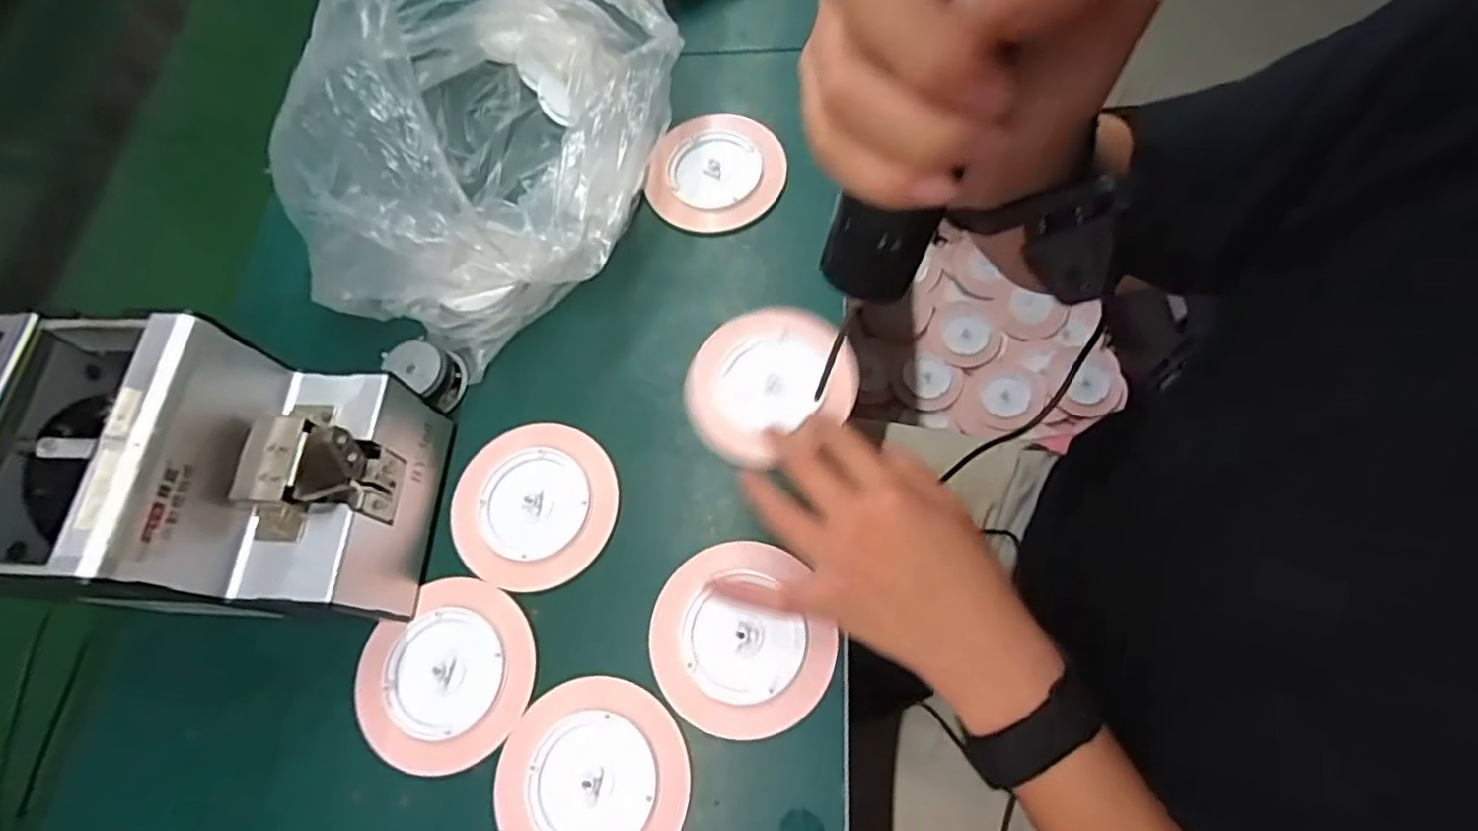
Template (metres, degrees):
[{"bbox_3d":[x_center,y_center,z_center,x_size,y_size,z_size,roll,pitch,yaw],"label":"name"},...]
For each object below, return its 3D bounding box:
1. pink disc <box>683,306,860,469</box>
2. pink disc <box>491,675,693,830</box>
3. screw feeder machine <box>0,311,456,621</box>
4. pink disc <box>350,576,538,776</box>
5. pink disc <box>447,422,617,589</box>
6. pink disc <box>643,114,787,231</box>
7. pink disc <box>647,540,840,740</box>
[{"bbox_3d":[0.017,-0.024,0.433,0.104,0.019,0.091,-32,71,-9],"label":"pink disc"},{"bbox_3d":[-0.078,0.192,0.361,0.101,0.004,0.098,-2,68,6],"label":"pink disc"},{"bbox_3d":[-0.277,0.033,0.366,0.176,0.138,0.124,2,68,5],"label":"screw feeder machine"},{"bbox_3d":[-0.165,0.146,0.389,0.099,0.004,0.094,-2,68,6],"label":"pink disc"},{"bbox_3d":[-0.126,0.053,0.420,0.099,0.004,0.096,-2,68,6],"label":"pink disc"},{"bbox_3d":[-0.014,-0.178,0.499,0.093,0.016,0.098,-1,69,2],"label":"pink disc"},{"bbox_3d":[-0.002,0.121,0.379,0.094,0.008,0.100,-4,69,11],"label":"pink disc"}]

